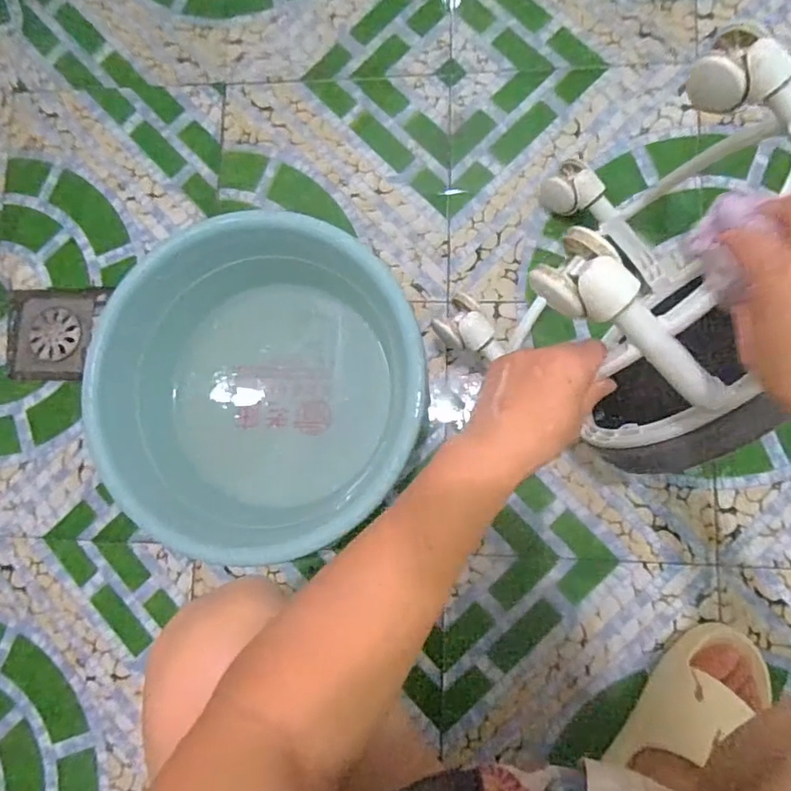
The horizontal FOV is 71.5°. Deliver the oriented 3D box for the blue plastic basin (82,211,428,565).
[{"bbox_3d":[-0.133,-0.010,0.590,0.320,0.128,0.306,-1,83,5],"label":"blue plastic basin"}]

